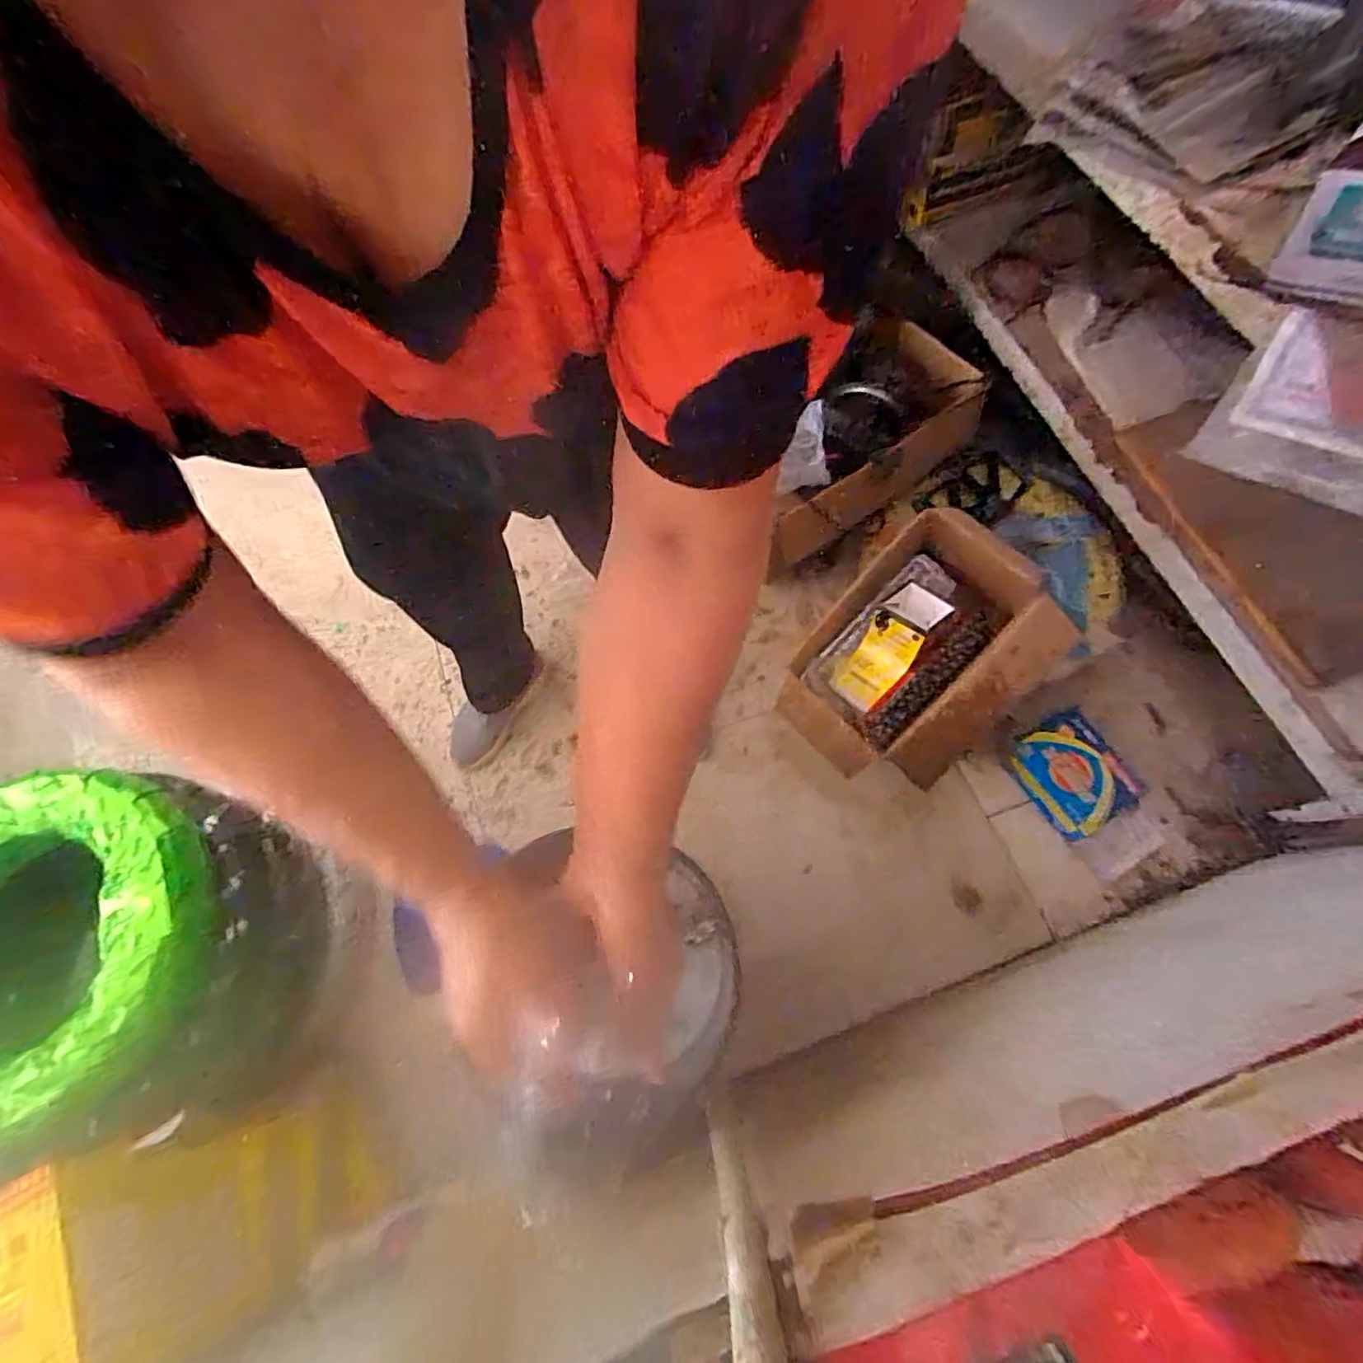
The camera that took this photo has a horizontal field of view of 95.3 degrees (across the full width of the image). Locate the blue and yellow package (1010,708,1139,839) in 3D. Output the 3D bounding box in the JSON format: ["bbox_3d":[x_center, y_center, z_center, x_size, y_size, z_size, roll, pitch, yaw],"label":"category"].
[{"bbox_3d":[0.642,0.150,1.021,0.141,0.076,0.174,-27,69,-8],"label":"blue and yellow package"}]

